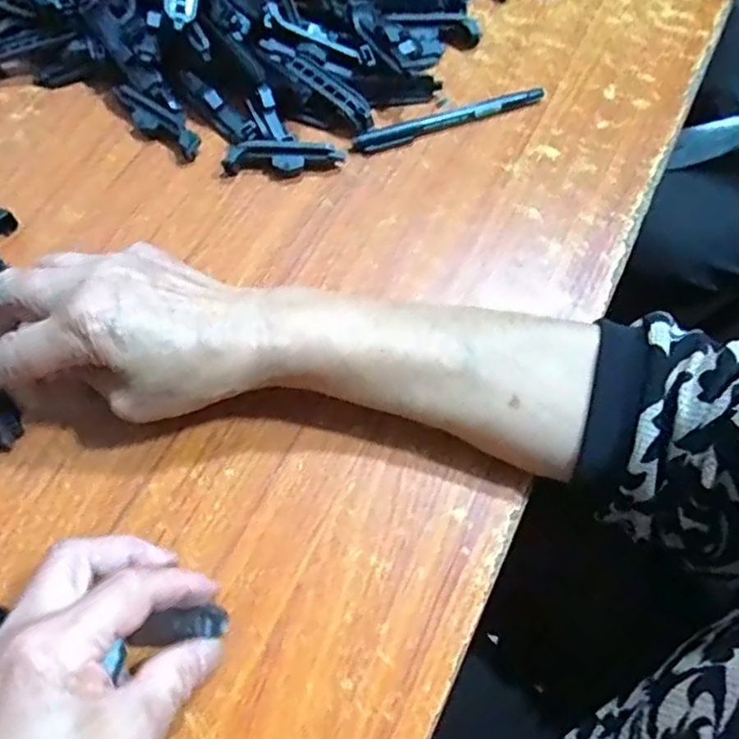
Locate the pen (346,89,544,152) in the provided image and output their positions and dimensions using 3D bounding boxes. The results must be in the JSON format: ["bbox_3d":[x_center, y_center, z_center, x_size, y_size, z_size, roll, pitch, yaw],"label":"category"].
[{"bbox_3d":[0.055,-0.169,0.442,0.139,0.013,0.009,-20,68,-10],"label":"pen"}]

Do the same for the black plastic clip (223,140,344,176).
[{"bbox_3d":[-0.055,-0.135,0.419,0.076,0.017,0.015,-6,66,-4],"label":"black plastic clip"}]

